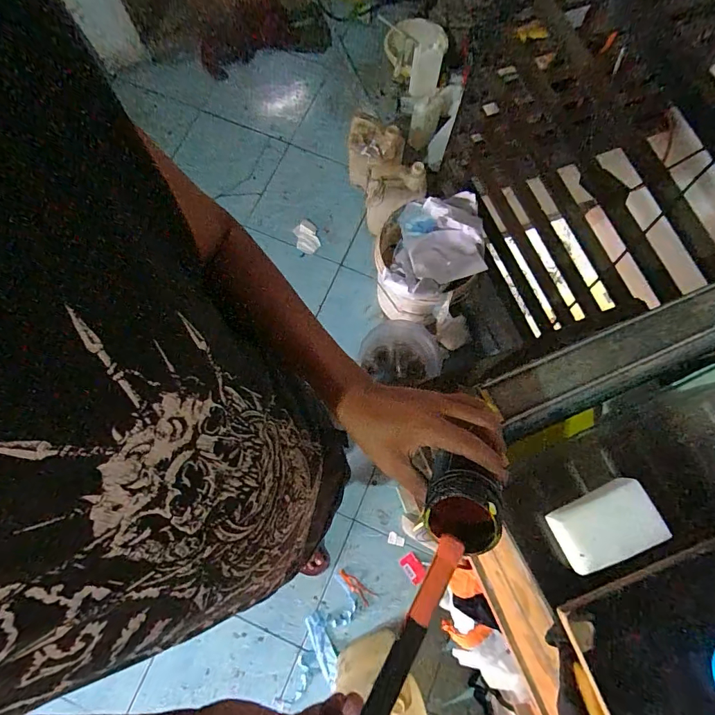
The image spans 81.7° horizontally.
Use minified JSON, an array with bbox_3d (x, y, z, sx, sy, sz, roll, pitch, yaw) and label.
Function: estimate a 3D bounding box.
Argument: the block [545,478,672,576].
[{"bbox_3d":[0.236,0.159,0.392,0.090,0.022,0.058,-26,79,-6],"label":"block"}]

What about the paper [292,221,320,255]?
[{"bbox_3d":[-0.192,-0.451,1.561,0.085,0.030,0.127,-14,78,-2],"label":"paper"}]

